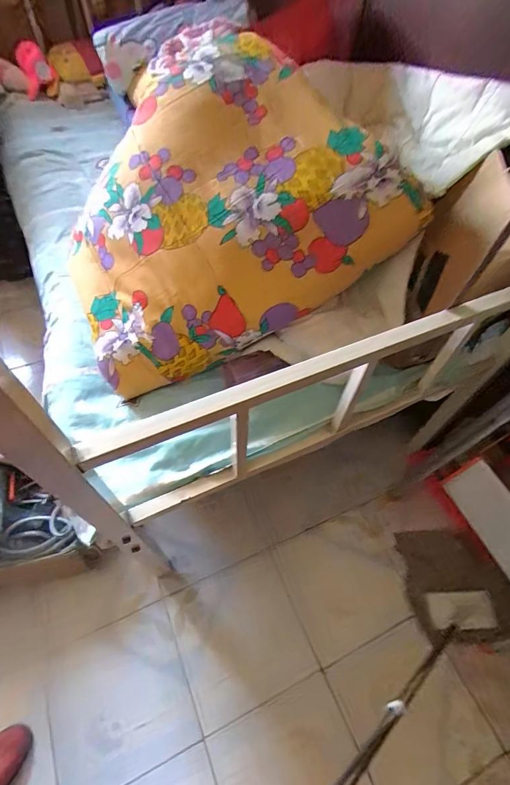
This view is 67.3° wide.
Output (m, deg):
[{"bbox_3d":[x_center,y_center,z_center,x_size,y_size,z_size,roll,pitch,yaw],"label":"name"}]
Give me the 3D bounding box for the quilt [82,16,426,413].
[{"bbox_3d":[-0.065,-0.328,0.753,0.587,0.387,0.418,-18,59,-14],"label":"quilt"}]

